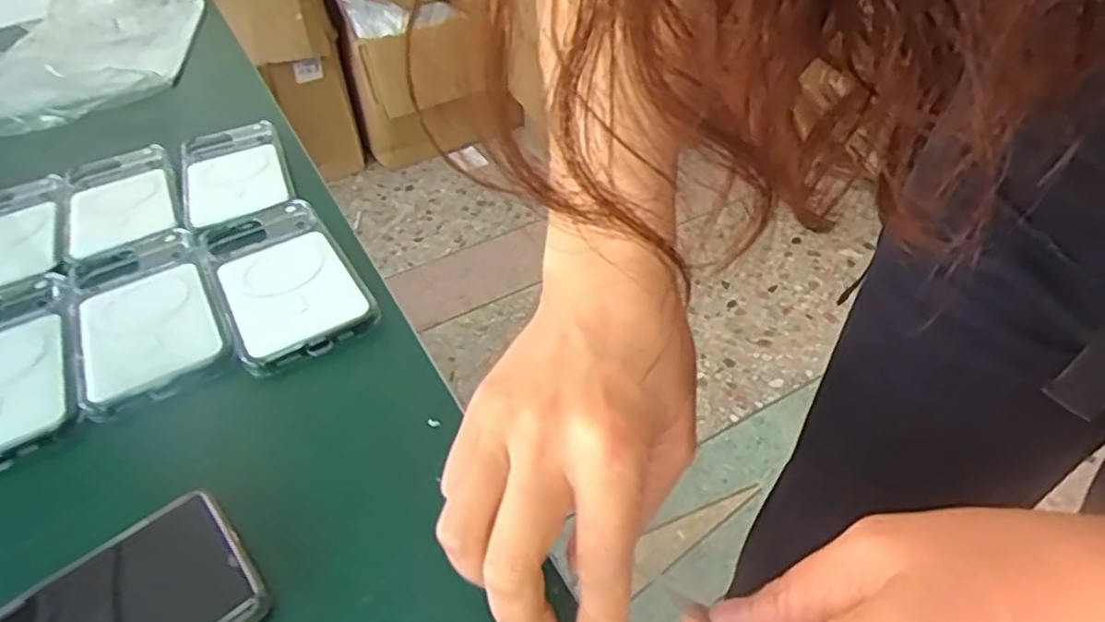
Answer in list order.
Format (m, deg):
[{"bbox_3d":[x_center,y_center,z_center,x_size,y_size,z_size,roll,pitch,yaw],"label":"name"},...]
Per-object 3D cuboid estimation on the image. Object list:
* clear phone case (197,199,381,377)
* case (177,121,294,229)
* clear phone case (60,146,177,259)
[{"bbox_3d":[-0.175,-0.025,0.432,0.078,0.016,0.163,-25,43,-20],"label":"clear phone case"},{"bbox_3d":[-0.259,-0.115,0.542,0.080,0.011,0.147,-20,41,-15],"label":"case"},{"bbox_3d":[-0.338,-0.087,0.525,0.080,0.017,0.146,-24,44,-19],"label":"clear phone case"}]

